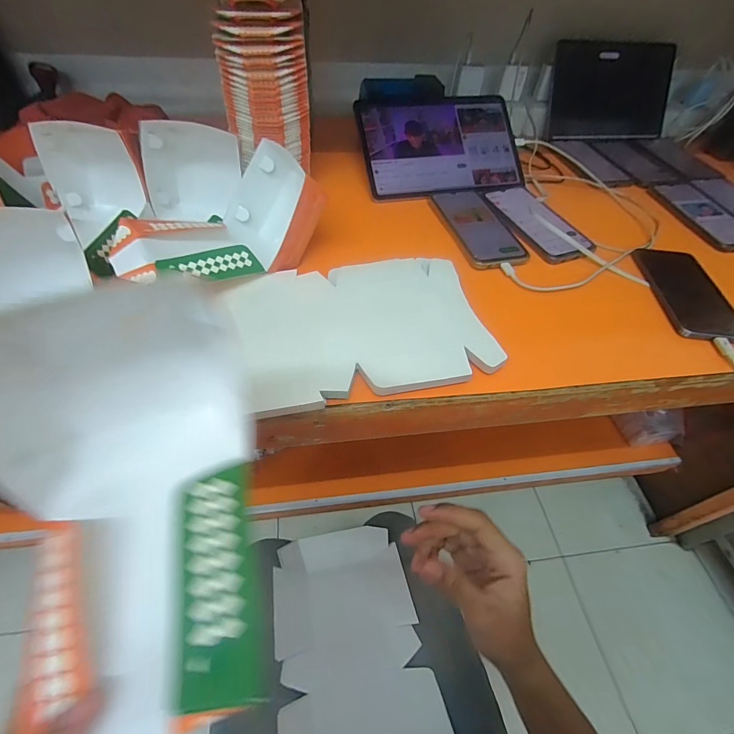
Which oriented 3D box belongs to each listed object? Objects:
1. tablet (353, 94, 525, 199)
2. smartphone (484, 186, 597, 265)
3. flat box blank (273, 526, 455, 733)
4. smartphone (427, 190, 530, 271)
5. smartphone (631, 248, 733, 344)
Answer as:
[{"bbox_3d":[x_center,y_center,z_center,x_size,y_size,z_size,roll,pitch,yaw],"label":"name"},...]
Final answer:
[{"bbox_3d":[0.116,-0.347,0.587,0.249,0.012,0.168,-8,85,-10],"label":"tablet"},{"bbox_3d":[0.241,-0.210,0.533,0.087,0.012,0.163,-14,54,-14],"label":"smartphone"},{"bbox_3d":[-0.017,0.351,0.455,0.177,0.031,0.320,-6,32,-11],"label":"flat box blank"},{"bbox_3d":[0.151,-0.197,0.522,0.087,0.011,0.169,-11,53,-13],"label":"smartphone"},{"bbox_3d":[0.395,-0.094,0.460,0.082,0.013,0.164,5,51,0],"label":"smartphone"}]

